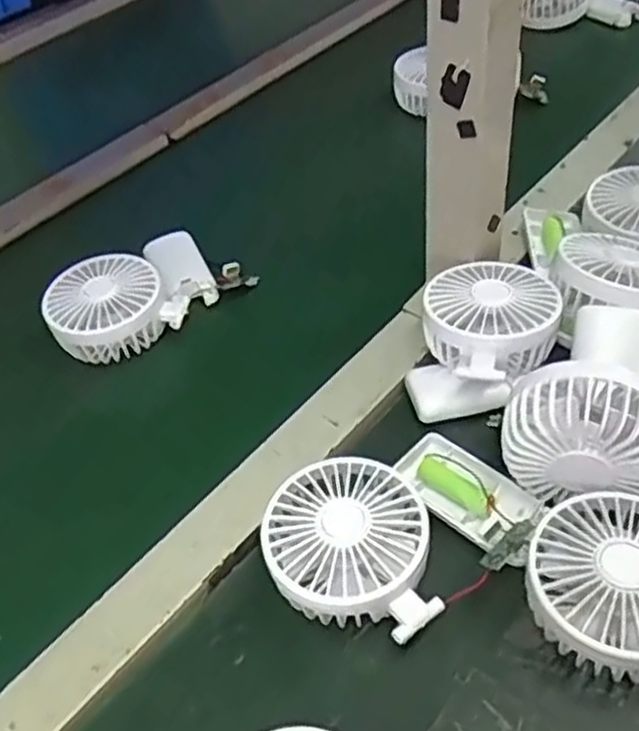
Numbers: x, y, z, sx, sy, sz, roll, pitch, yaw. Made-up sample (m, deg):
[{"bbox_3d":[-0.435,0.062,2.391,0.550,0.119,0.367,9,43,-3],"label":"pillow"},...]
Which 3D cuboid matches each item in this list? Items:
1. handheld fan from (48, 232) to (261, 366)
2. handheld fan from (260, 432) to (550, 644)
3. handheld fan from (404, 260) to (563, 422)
[{"bbox_3d":[-0.139,-0.058,0.569,0.092,0.044,0.144,33,58,31],"label":"handheld fan"},{"bbox_3d":[0.046,0.088,0.404,0.148,0.044,0.103,-26,49,-17],"label":"handheld fan"},{"bbox_3d":[0.109,-0.020,0.483,0.083,0.052,0.108,13,50,18],"label":"handheld fan"}]

